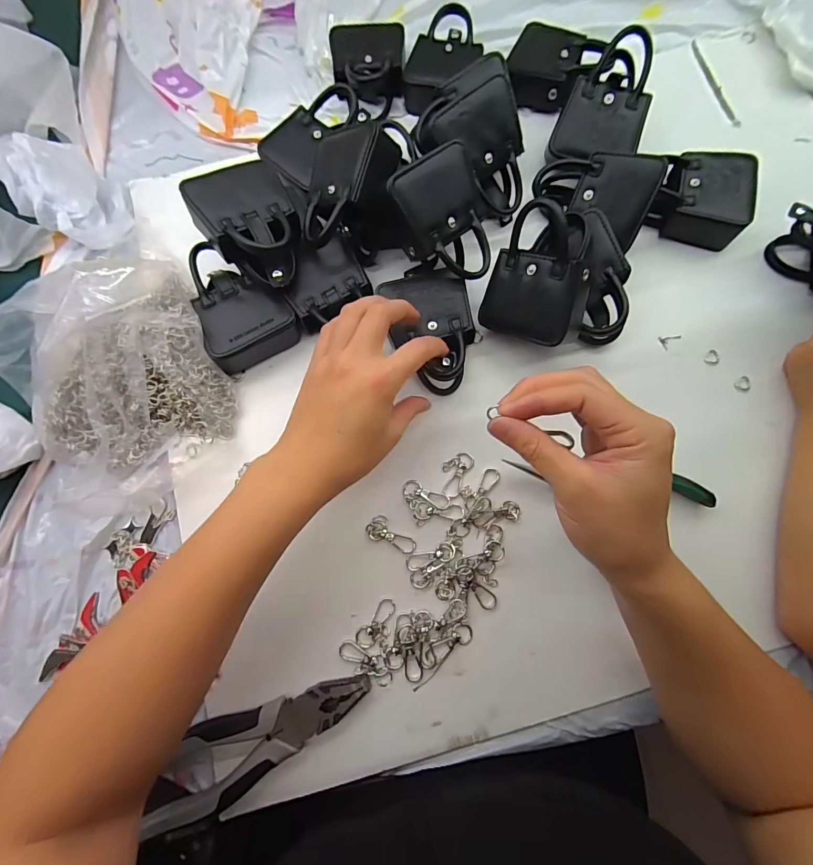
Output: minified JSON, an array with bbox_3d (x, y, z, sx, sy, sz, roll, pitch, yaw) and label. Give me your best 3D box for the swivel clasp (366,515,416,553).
[{"bbox_3d":[-0.012,0.082,0.327,0.042,0.004,0.019,26,80,7],"label":"swivel clasp"}]

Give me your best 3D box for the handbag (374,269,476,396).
[{"bbox_3d":[0.022,-0.085,0.346,0.069,0.032,0.098,-12,80,-2],"label":"handbag"}]

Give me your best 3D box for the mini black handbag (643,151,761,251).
[{"bbox_3d":[0.268,-0.213,0.368,0.067,0.032,0.073,14,78,5],"label":"mini black handbag"}]

